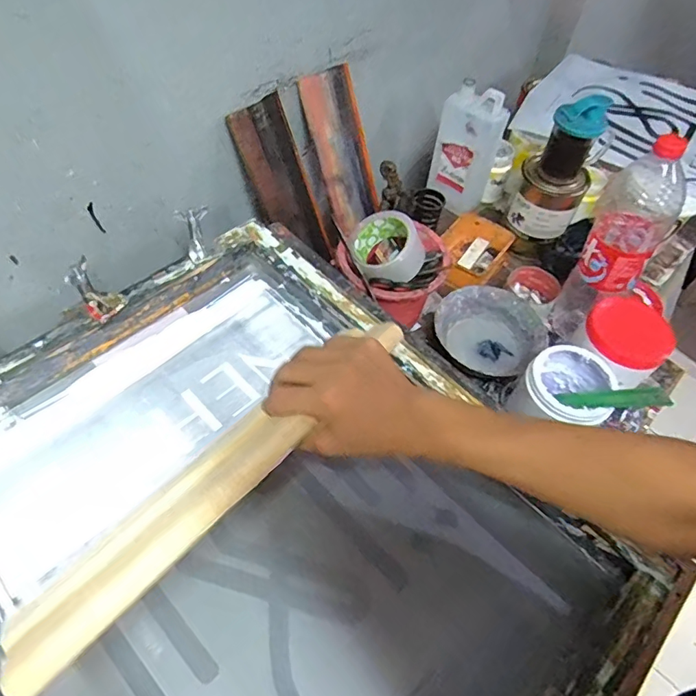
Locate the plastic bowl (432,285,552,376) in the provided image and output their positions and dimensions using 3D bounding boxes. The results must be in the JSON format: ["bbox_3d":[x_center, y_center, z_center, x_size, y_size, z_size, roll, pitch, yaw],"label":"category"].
[{"bbox_3d":[0.204,-0.028,0.742,0.147,0.051,0.123,30,58,15],"label":"plastic bowl"}]

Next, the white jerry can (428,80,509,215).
[{"bbox_3d":[0.208,-0.349,0.885,0.107,0.183,0.089,19,56,8],"label":"white jerry can"}]

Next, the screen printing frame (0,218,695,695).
[{"bbox_3d":[-0.052,0.157,0.425,0.479,0.050,0.560,-38,66,-26],"label":"screen printing frame"}]

